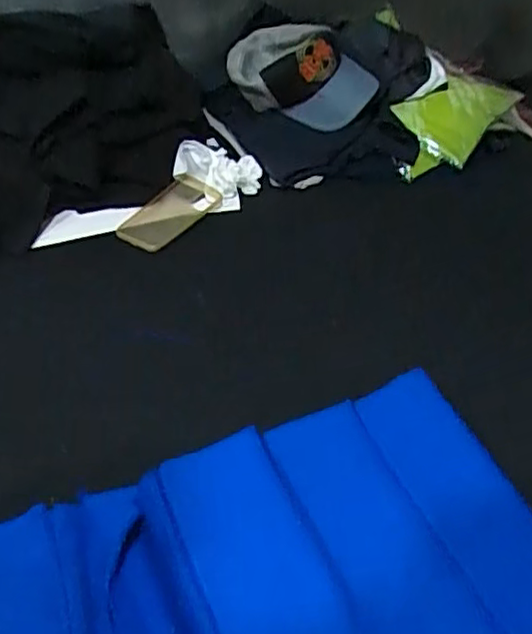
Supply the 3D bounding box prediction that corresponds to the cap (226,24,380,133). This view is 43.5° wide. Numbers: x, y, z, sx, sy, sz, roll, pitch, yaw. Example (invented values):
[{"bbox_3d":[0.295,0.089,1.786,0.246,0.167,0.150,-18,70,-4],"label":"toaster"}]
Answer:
[{"bbox_3d":[0.059,-0.392,1.110,0.238,0.129,0.130,-2,41,-2],"label":"cap"}]

